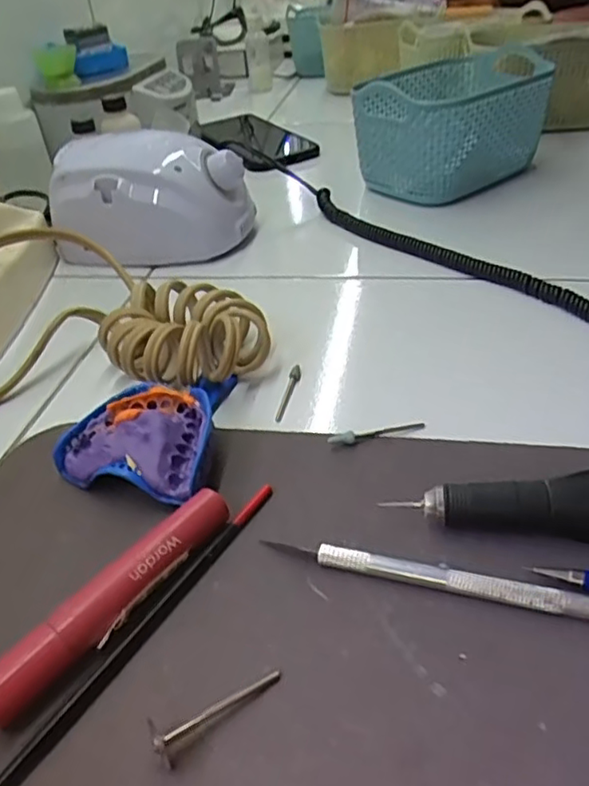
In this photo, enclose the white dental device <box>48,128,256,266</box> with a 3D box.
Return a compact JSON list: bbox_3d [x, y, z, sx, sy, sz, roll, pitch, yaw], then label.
[{"bbox_3d":[-0.111,-0.154,0.487,0.137,0.076,0.095,6,39,17],"label":"white dental device"}]

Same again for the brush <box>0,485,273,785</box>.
[{"bbox_3d":[-0.059,0.089,0.218,0.007,0.006,0.170,19,44,30],"label":"brush"}]

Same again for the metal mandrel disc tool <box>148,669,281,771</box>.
[{"bbox_3d":[-0.025,0.097,0.196,0.044,0.013,0.009,-29,42,-28],"label":"metal mandrel disc tool"}]

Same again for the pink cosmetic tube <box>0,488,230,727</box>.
[{"bbox_3d":[-0.064,0.074,0.227,0.015,0.020,0.105,22,46,33],"label":"pink cosmetic tube"}]

